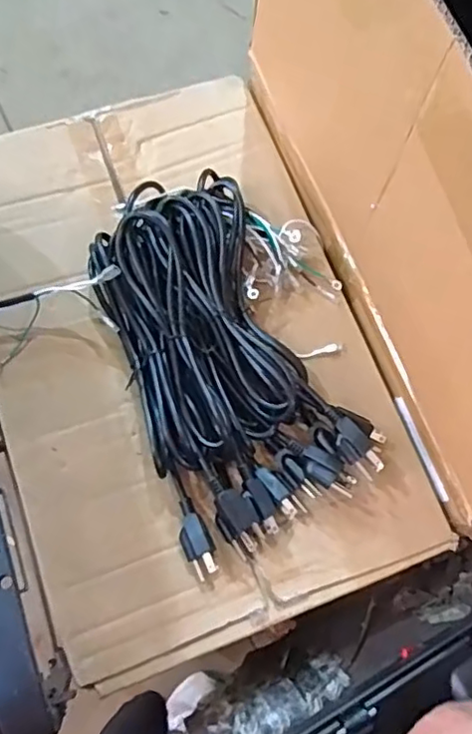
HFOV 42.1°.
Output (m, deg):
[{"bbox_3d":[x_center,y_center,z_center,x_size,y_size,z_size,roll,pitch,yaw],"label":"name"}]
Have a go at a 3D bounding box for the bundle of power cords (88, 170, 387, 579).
[{"bbox_3d":[-0.001,-0.016,0.559,0.201,0.056,0.330,-17,73,-7],"label":"bundle of power cords"}]

